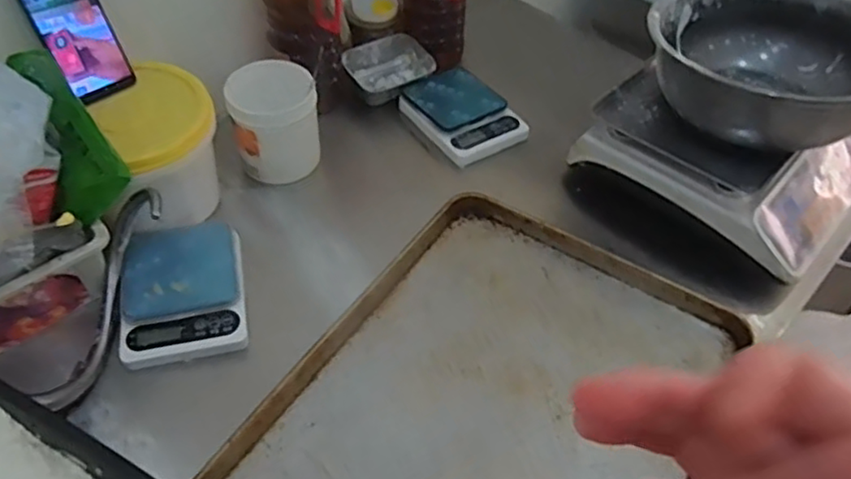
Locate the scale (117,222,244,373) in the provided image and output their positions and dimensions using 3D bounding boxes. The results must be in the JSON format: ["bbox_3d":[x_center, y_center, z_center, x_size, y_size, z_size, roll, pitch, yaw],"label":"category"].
[{"bbox_3d":[-0.283,0.054,0.754,0.130,0.031,0.185,-9,51,-11],"label":"scale"}]

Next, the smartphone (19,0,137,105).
[{"bbox_3d":[-0.391,-0.237,0.721,0.072,0.157,0.013,-37,34,-29],"label":"smartphone"}]

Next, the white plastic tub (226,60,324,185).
[{"bbox_3d":[-0.199,-0.156,0.861,0.110,0.124,0.102,2,49,-2],"label":"white plastic tub"}]

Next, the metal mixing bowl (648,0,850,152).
[{"bbox_3d":[0.445,-0.229,0.838,0.277,0.125,0.290,2,49,-2],"label":"metal mixing bowl"}]

